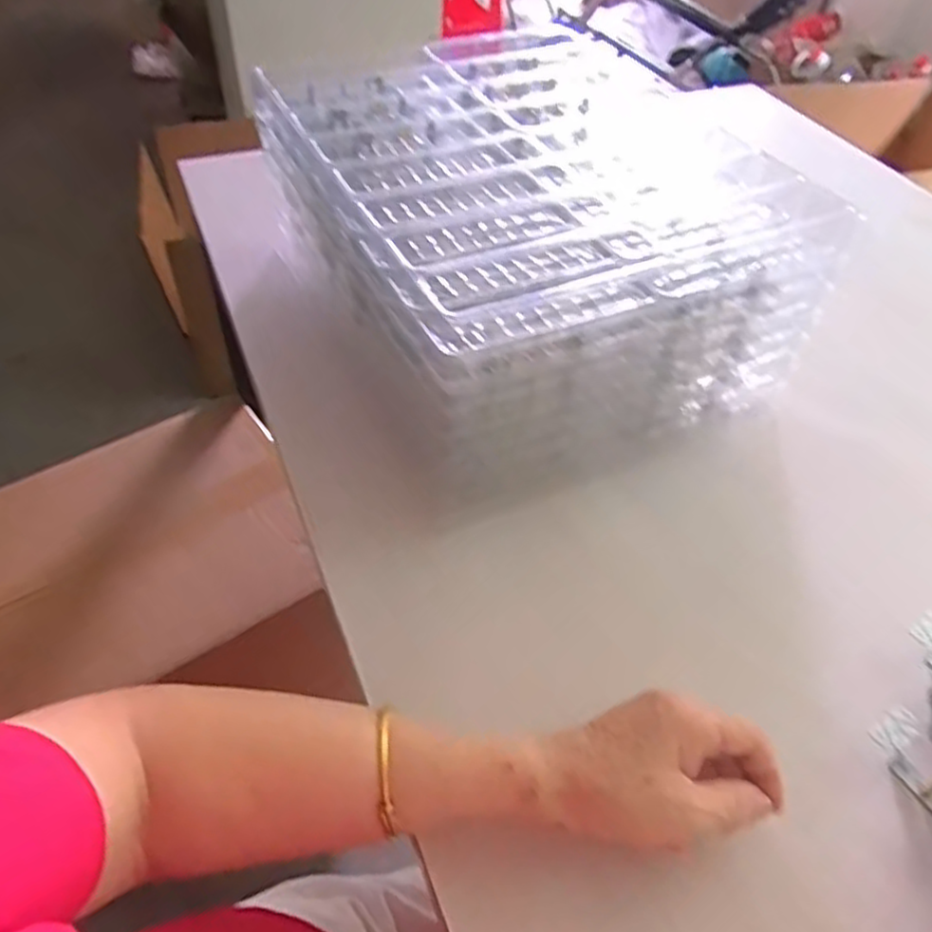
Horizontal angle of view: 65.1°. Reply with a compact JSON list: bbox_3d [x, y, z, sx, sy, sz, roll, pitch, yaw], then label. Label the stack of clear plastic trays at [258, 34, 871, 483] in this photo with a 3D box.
[{"bbox_3d":[0.040,-0.204,0.653,0.331,0.163,0.409,-21,52,-21],"label":"stack of clear plastic trays"}]

